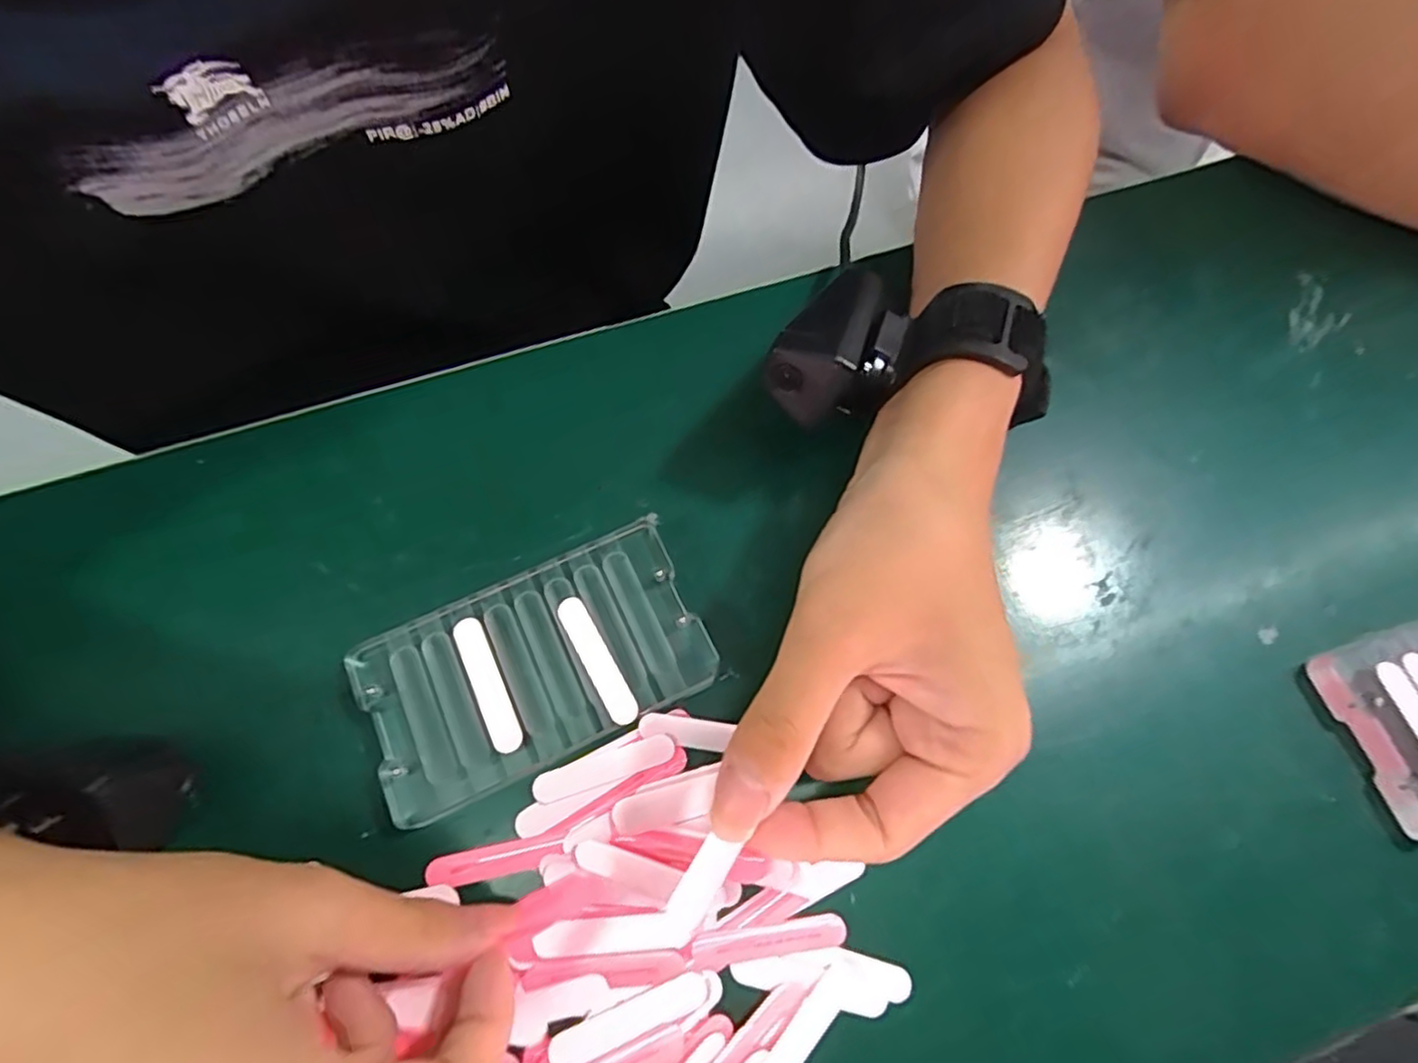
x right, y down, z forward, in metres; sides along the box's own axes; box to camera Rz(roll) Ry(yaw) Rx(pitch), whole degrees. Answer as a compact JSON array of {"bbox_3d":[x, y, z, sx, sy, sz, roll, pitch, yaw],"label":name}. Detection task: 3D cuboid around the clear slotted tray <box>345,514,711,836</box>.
[{"bbox_3d":[-0.064,0.050,0.246,0.121,0.011,0.068,-24,73,-10],"label":"clear slotted tray"}]

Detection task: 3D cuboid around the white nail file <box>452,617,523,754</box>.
[{"bbox_3d":[-0.080,0.054,0.237,0.011,0.004,0.050,-24,73,-10],"label":"white nail file"}]

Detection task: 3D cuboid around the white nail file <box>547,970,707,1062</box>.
[{"bbox_3d":[-0.025,0.153,0.208,0.050,0.004,0.010,-21,72,-9],"label":"white nail file"}]

